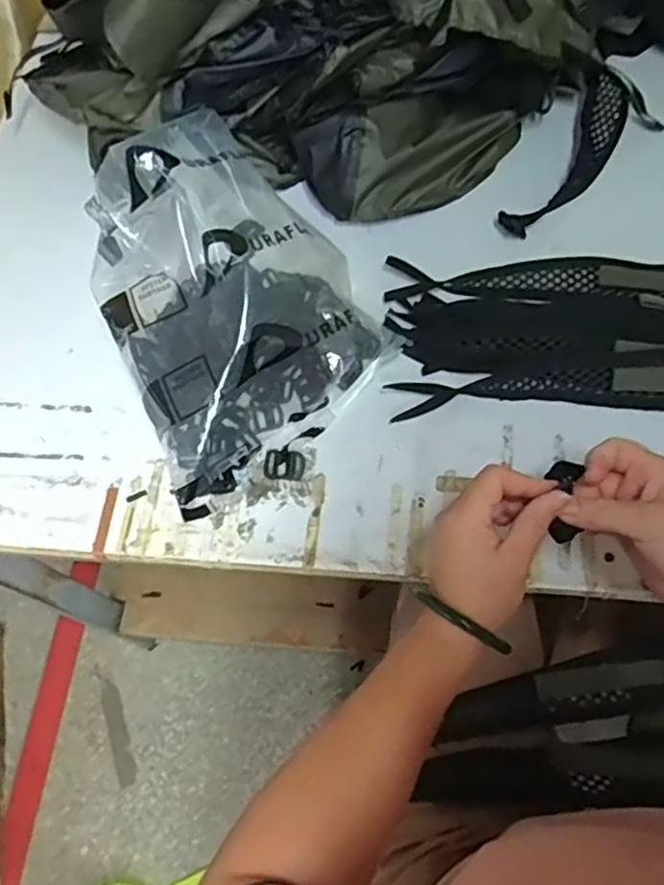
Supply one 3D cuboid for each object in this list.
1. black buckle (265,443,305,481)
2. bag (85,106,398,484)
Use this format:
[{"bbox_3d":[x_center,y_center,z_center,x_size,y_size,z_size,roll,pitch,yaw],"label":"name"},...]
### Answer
[{"bbox_3d":[-0.044,0.019,0.620,0.037,0.006,0.030,1,65,6],"label":"black buckle"},{"bbox_3d":[-0.106,-0.169,0.623,0.221,0.171,0.313,-25,65,-6],"label":"bag"}]

